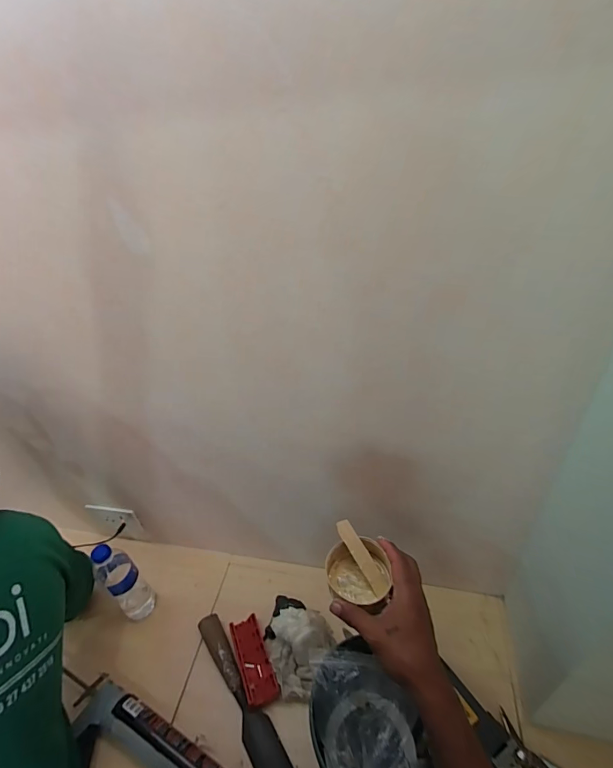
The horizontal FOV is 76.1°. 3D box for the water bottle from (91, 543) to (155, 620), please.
[{"bbox_3d":[-0.345,0.372,0.742,0.060,0.203,0.058,-5,37,4],"label":"water bottle"}]

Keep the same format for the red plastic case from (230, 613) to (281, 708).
[{"bbox_3d":[-0.094,0.481,0.687,0.053,0.018,0.142,-19,38,-14],"label":"red plastic case"}]

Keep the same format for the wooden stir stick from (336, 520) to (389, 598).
[{"bbox_3d":[0.073,0.229,0.521,0.020,0.006,0.101,-30,73,-8],"label":"wooden stir stick"}]

